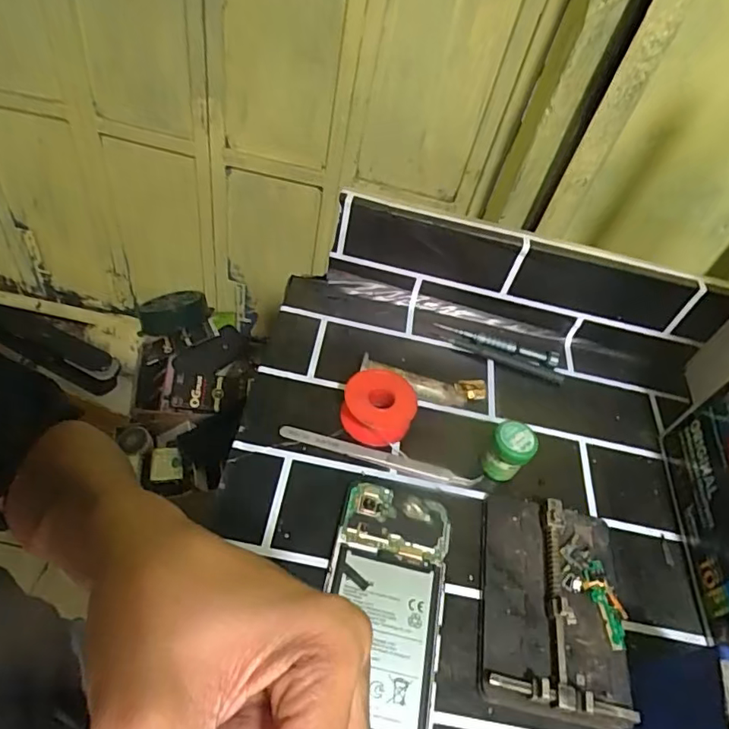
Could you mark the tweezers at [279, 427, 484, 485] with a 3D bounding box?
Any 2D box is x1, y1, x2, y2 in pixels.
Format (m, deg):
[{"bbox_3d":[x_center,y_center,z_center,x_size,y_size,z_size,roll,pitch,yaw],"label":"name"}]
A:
[{"bbox_3d":[0.010,0.066,0.387,0.144,0.006,0.012,11,50,4],"label":"tweezers"}]

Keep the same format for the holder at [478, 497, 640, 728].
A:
[{"bbox_3d":[0.119,0.147,0.340,0.087,0.018,0.127,10,50,3],"label":"holder"}]

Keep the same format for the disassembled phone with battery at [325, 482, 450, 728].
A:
[{"bbox_3d":[0.010,0.151,0.322,0.071,0.012,0.161,11,50,4],"label":"disassembled phone with battery"}]

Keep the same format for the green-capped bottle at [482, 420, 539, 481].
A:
[{"bbox_3d":[0.106,0.066,0.393,0.030,0.046,0.028,6,50,-7],"label":"green-capped bottle"}]

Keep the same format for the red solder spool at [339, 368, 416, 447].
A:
[{"bbox_3d":[0.011,0.033,0.408,0.052,0.026,0.055,3,50,-3],"label":"red solder spool"}]

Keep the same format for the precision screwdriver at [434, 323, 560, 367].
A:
[{"bbox_3d":[0.119,-0.017,0.484,0.111,0.018,0.012,13,51,5],"label":"precision screwdriver"}]

